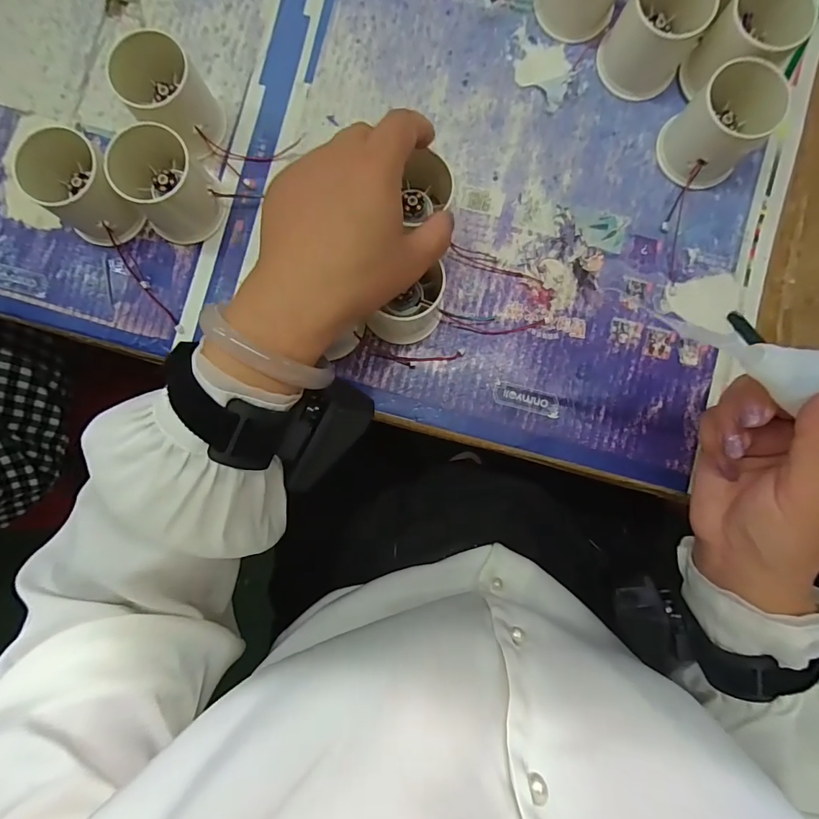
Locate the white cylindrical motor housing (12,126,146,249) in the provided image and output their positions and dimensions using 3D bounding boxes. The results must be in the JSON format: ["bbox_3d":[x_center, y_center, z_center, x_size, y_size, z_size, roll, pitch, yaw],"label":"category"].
[{"bbox_3d":[-0.212,-0.141,0.283,0.053,0.052,0.056,-42,88,-1],"label":"white cylindrical motor housing"}]

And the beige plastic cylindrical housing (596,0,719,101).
[{"bbox_3d":[0.164,-0.253,0.285,0.054,0.051,0.056,0,88,1],"label":"beige plastic cylindrical housing"}]

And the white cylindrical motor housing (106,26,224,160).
[{"bbox_3d":[-0.157,-0.208,0.287,0.052,0.051,0.057,0,88,1],"label":"white cylindrical motor housing"}]

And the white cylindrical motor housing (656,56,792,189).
[{"bbox_3d":[0.205,-0.188,0.283,0.058,0.049,0.055,0,88,1],"label":"white cylindrical motor housing"}]

